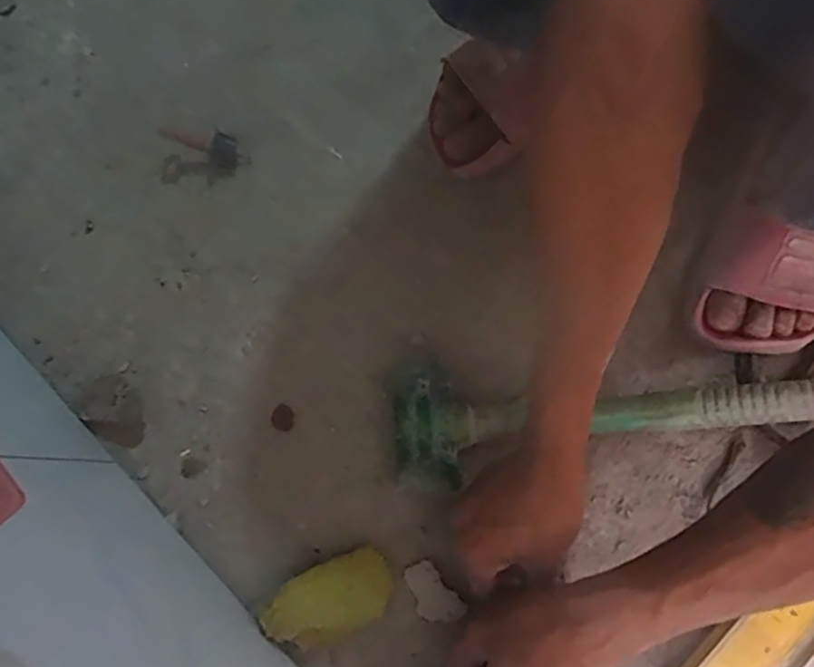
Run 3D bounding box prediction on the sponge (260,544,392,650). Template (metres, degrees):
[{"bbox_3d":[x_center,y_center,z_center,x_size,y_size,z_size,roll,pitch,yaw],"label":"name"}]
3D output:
[{"bbox_3d":[-0.055,0.192,0.446,0.090,0.033,0.052,-24,78,-5],"label":"sponge"}]

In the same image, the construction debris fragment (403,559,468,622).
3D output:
[{"bbox_3d":[0.018,0.192,0.460,0.029,0.004,0.048,-40,79,-8],"label":"construction debris fragment"}]

